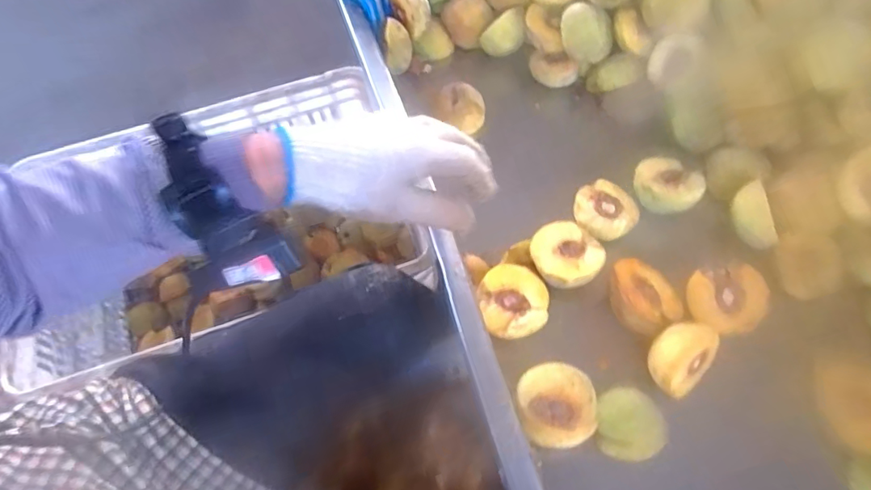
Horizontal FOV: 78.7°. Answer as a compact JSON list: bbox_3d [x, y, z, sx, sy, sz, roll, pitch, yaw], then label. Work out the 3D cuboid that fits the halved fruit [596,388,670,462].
[{"bbox_3d":[0.149,0.138,0.411,0.048,0.025,0.053,-15,63,-4],"label":"halved fruit"}]

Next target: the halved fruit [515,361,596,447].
[{"bbox_3d":[0.089,0.118,0.394,0.054,0.040,0.057,-1,62,2],"label":"halved fruit"}]

